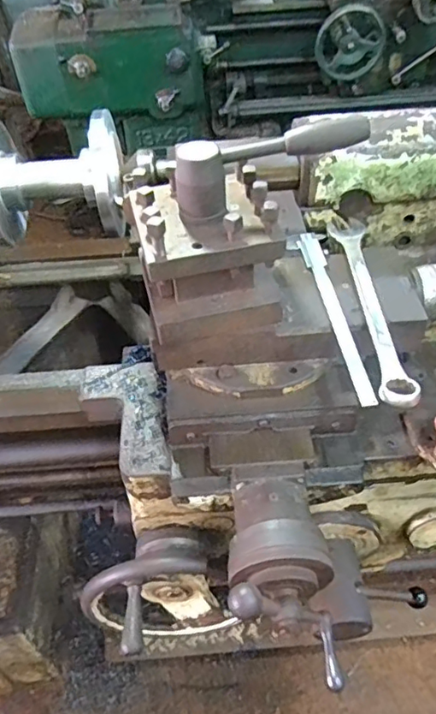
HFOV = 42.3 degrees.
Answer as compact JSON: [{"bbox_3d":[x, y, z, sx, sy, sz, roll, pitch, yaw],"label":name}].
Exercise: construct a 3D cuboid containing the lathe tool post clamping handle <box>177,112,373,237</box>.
[{"bbox_3d":[0.047,-0.194,0.549,0.195,0.064,0.061,-20,54,7],"label":"lathe tool post clamping handle"}]

